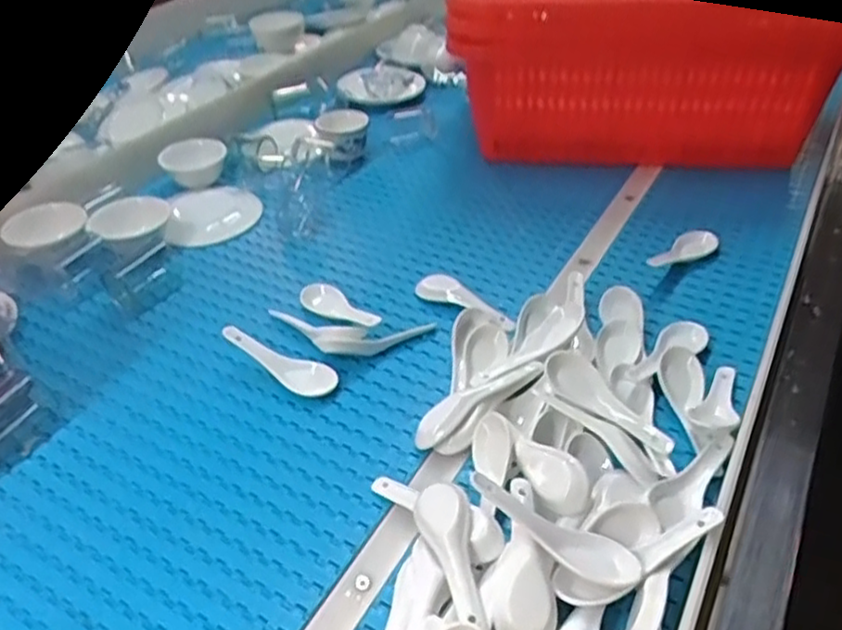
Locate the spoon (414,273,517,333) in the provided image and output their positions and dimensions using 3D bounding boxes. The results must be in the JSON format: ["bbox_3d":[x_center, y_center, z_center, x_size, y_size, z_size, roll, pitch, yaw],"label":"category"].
[{"bbox_3d":[0.048,-0.014,0.734,0.125,0.025,0.032,27,47,32],"label":"spoon"}]

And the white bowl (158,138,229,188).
[{"bbox_3d":[-0.313,-0.210,0.976,0.081,0.054,0.081,-2,39,1],"label":"white bowl"}]

